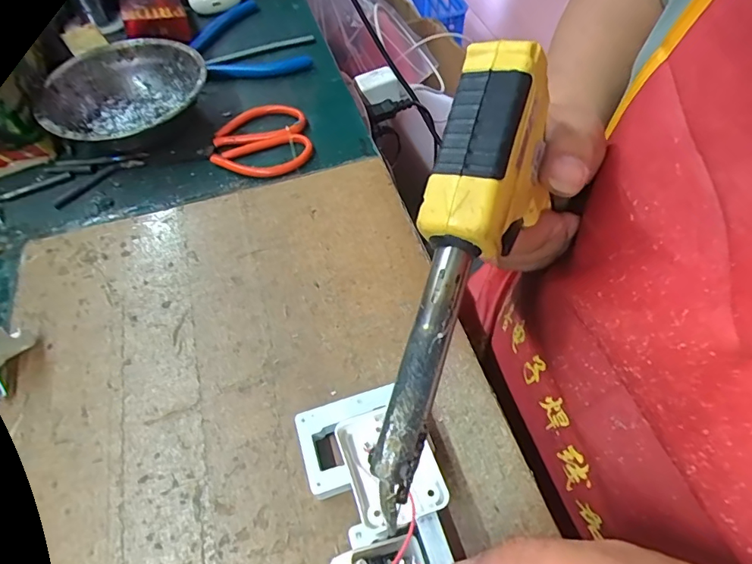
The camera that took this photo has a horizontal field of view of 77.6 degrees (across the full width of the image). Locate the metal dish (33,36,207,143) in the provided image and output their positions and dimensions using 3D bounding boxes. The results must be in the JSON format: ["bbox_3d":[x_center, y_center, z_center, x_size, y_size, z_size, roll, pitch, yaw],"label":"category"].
[{"bbox_3d":[-0.204,-0.153,0.386,0.126,0.041,0.107,-27,59,-16],"label":"metal dish"}]

